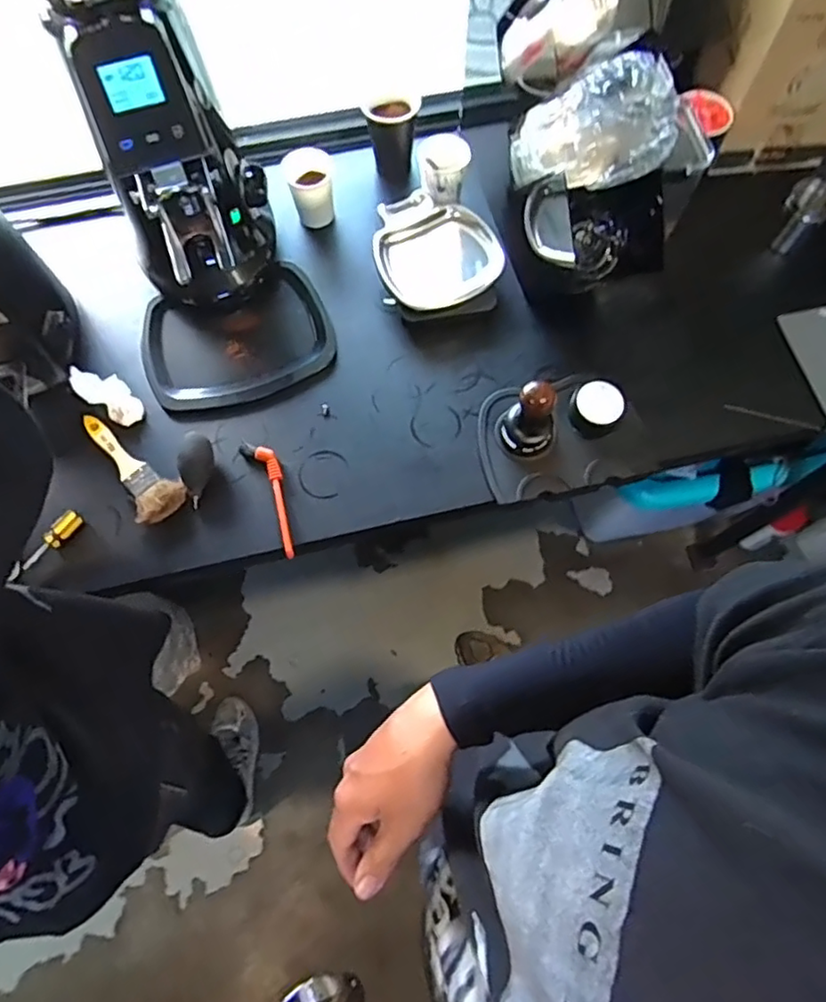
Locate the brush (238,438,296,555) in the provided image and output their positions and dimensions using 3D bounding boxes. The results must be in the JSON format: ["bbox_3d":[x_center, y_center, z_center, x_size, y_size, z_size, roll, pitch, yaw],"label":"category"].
[{"bbox_3d":[-0.163,-0.008,0.725,0.034,0.014,0.161,-25,71,-9],"label":"brush"}]

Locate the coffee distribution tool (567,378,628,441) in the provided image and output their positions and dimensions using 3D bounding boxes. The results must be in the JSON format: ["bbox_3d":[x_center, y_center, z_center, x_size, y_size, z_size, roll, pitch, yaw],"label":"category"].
[{"bbox_3d":[0.223,-0.113,0.738,0.063,0.037,0.063,0,69,0],"label":"coffee distribution tool"}]

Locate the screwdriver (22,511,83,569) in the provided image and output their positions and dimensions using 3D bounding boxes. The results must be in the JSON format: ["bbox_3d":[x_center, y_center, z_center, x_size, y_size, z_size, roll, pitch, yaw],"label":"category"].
[{"bbox_3d":[-0.422,0.045,0.713,0.020,0.020,0.079,37,73,13],"label":"screwdriver"}]

